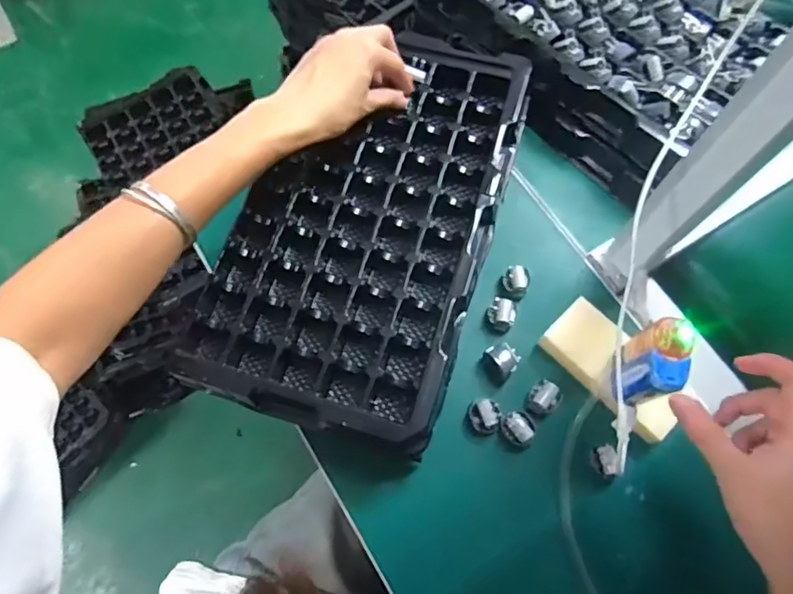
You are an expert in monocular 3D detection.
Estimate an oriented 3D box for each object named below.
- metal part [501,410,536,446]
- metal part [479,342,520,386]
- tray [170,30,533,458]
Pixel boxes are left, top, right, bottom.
[{"bbox_3d":[0.099,0.104,0.448,0.026,0.023,0.028,0,70,1],"label":"metal part"},{"bbox_3d":[0.088,0.055,0.474,0.028,0.021,0.030,41,76,14],"label":"metal part"},{"bbox_3d":[-0.022,-0.069,0.476,0.202,0.034,0.357,16,71,7],"label":"tray"}]

